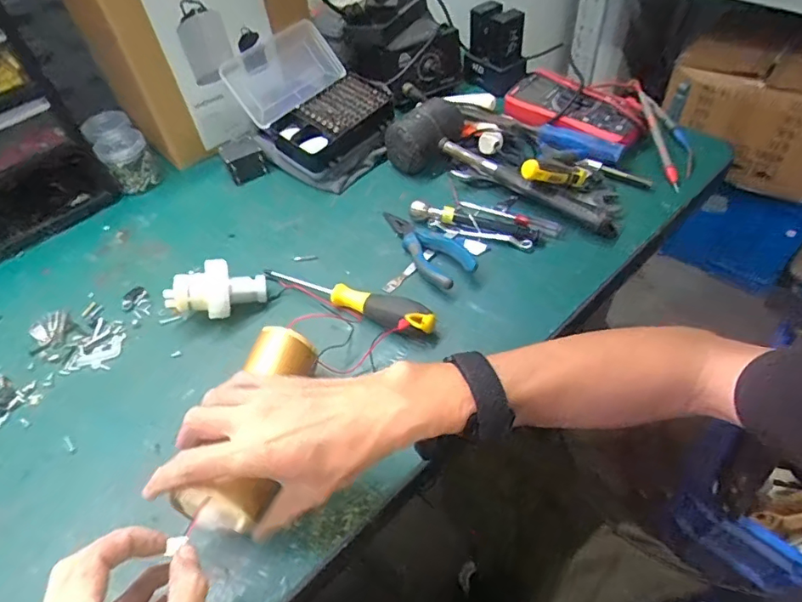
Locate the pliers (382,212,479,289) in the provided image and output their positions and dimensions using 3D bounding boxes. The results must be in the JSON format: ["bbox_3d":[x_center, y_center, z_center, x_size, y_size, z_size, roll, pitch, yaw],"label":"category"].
[{"bbox_3d":[0.027,-0.066,0.570,0.049,0.022,0.137,-26,54,-16],"label":"pliers"}]

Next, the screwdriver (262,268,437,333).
[{"bbox_3d":[-0.056,-0.010,0.543,0.204,0.030,0.033,24,56,22],"label":"screwdriver"}]

